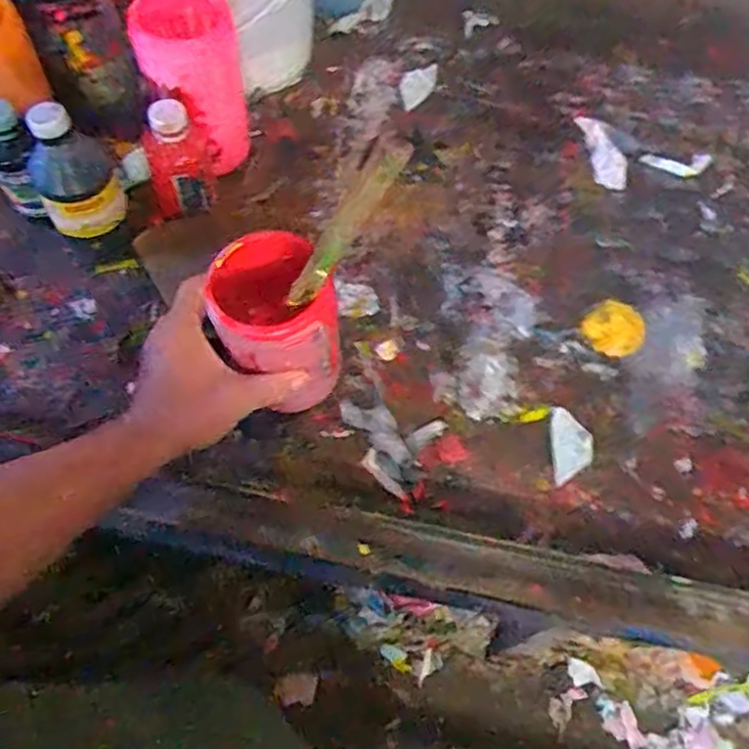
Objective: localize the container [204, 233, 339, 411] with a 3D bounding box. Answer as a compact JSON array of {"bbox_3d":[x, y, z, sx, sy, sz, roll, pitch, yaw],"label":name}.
[{"bbox_3d":[-0.083,-0.037,0.584,0.091,0.154,0.092,1,63,-3],"label":"container"}]

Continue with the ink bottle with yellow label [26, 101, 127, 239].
[{"bbox_3d":[-0.272,-0.183,0.619,0.074,0.104,0.070,-24,67,-15],"label":"ink bottle with yellow label"}]

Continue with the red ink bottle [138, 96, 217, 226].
[{"bbox_3d":[-0.192,-0.205,0.684,0.069,0.128,0.047,-20,66,-13],"label":"red ink bottle"}]

